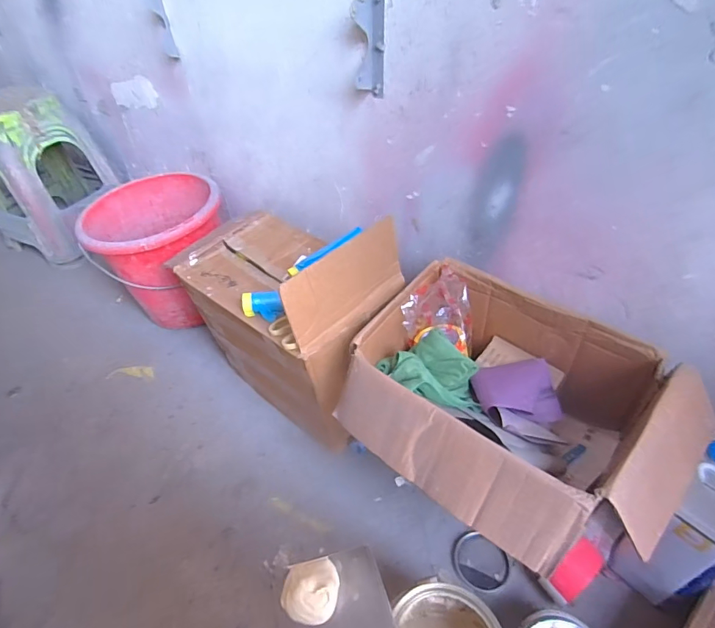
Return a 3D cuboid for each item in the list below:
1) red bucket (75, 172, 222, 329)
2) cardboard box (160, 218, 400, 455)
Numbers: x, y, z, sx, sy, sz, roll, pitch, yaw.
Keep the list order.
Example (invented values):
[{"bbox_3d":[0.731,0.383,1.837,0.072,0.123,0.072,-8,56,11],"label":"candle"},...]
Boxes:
[{"bbox_3d":[-0.555,-0.181,1.260,0.344,0.311,0.374,-2,40,2],"label":"red bucket"},{"bbox_3d":[-0.154,-0.001,0.937,0.443,0.460,0.249,28,49,31],"label":"cardboard box"}]

